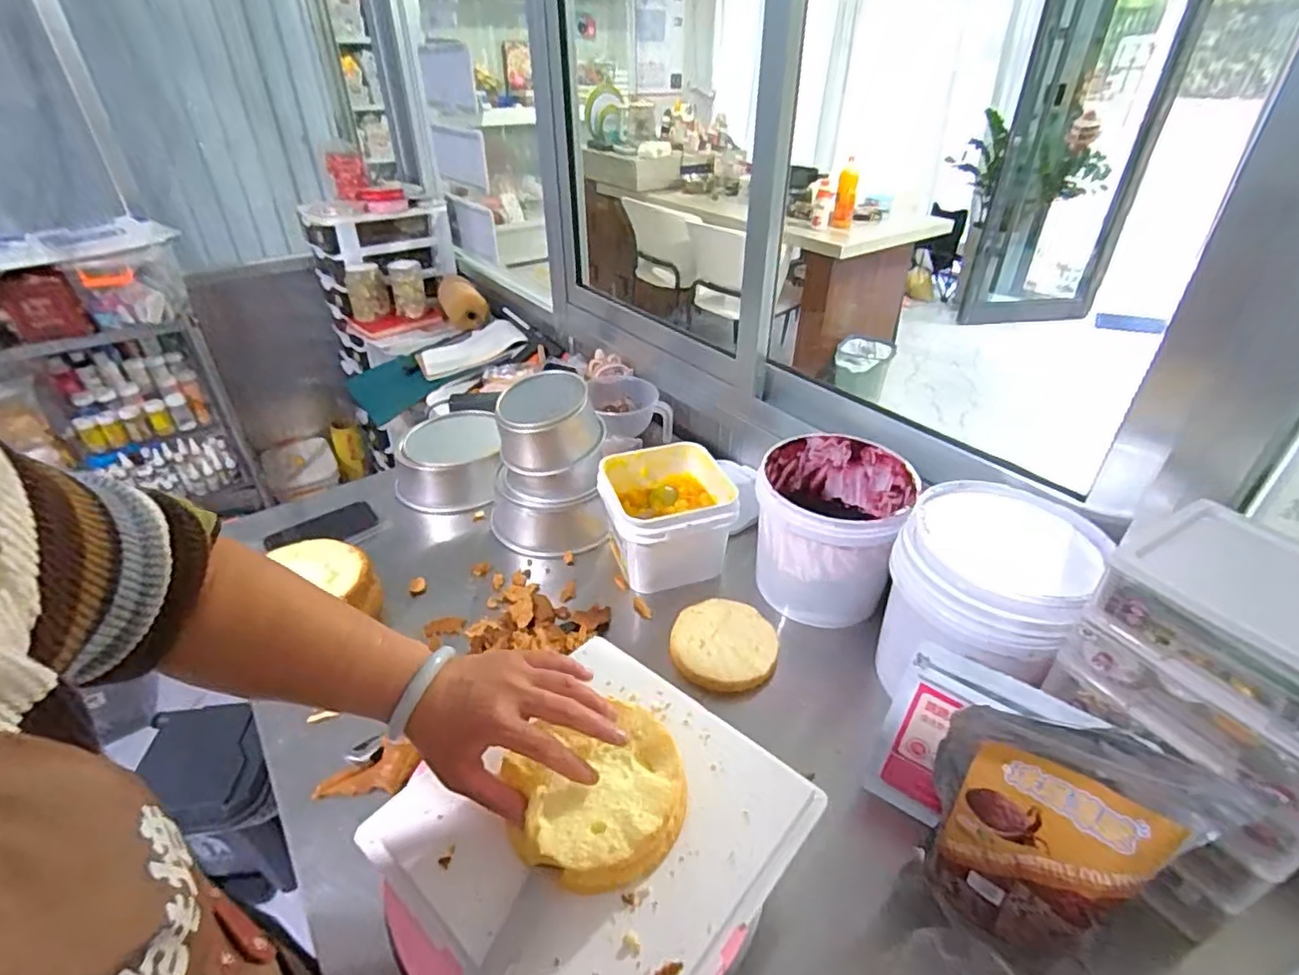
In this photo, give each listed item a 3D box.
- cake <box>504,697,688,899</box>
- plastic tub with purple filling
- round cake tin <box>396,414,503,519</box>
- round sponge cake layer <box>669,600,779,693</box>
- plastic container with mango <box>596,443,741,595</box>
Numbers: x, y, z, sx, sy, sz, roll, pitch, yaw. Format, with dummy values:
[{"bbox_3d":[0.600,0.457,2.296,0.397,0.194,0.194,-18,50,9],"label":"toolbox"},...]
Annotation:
[{"bbox_3d":[-0.038,0.229,0.481,0.129,0.040,0.127,0,35,0],"label":"cake"},{"bbox_3d":[0.241,0.055,0.857,0.182,0.181,0.191,0,35,0],"label":"plastic tub with purple filling"},{"bbox_3d":[-0.343,-0.049,1.091,0.176,0.086,0.200,-7,36,-10],"label":"round cake tin"},{"bbox_3d":[0.093,0.198,0.798,0.127,0.030,0.121,0,35,0],"label":"round sponge cake layer"},{"bbox_3d":[0.024,0.045,0.914,0.179,0.133,0.172,-7,36,-10],"label":"plastic container with mango"}]

